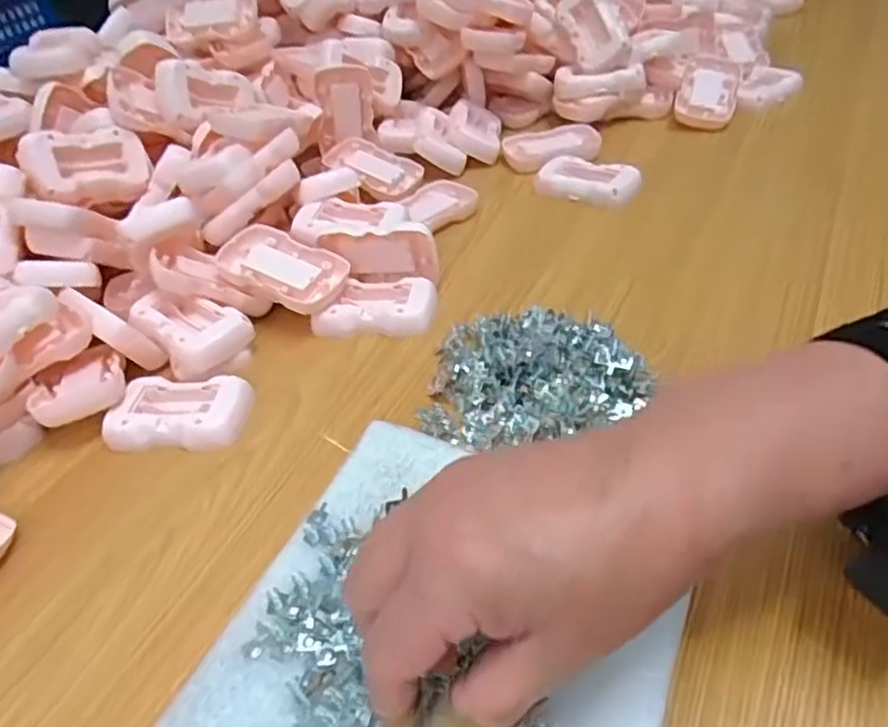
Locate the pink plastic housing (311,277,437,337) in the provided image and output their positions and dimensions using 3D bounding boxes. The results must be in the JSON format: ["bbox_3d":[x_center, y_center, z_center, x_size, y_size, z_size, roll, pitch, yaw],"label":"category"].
[{"bbox_3d":[-0.046,-0.041,0.499,0.083,0.022,0.049,2,41,12],"label":"pink plastic housing"}]

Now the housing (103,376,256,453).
[{"bbox_3d":[-0.162,0.030,0.436,0.084,0.015,0.054,0,41,10],"label":"housing"}]

